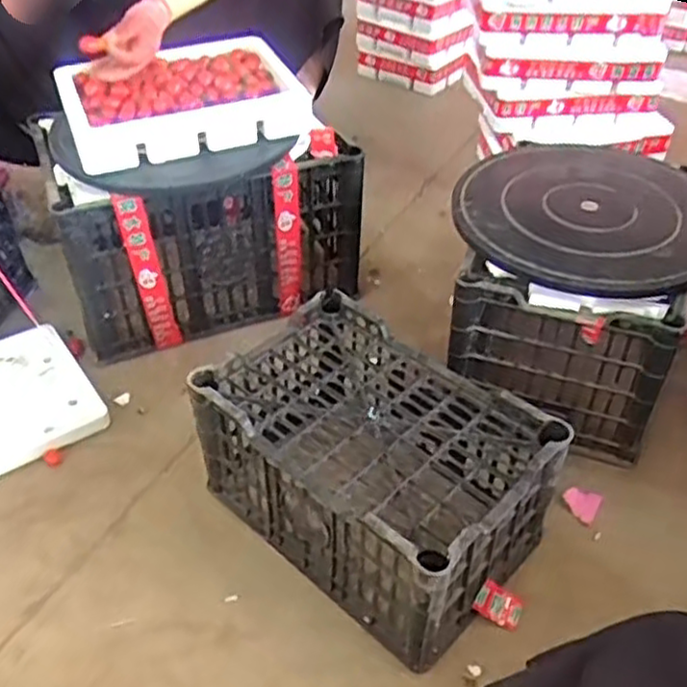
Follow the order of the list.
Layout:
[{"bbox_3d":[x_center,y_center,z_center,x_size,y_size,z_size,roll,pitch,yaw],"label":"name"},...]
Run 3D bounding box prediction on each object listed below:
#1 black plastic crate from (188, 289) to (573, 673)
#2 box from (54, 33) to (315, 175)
[{"bbox_3d":[0.036,0.157,0.931,0.386,0.214,0.254,33,52,31],"label":"black plastic crate"},{"bbox_3d":[-0.233,-0.375,1.117,0.371,0.084,0.259,-16,45,-17],"label":"box"}]

